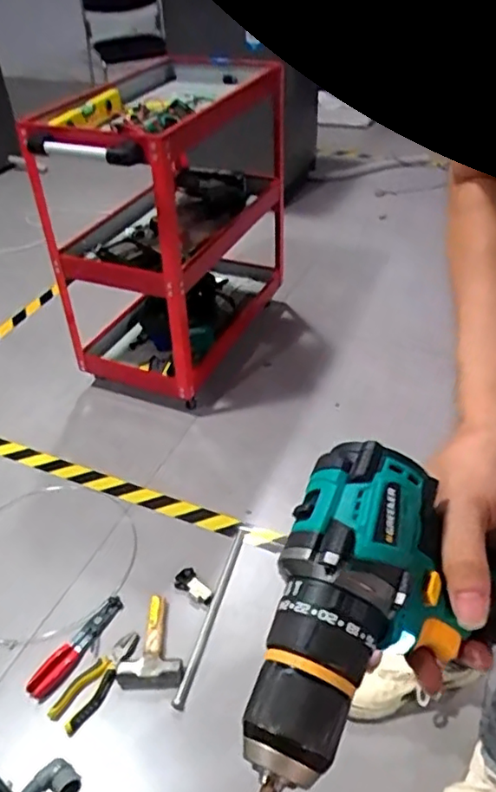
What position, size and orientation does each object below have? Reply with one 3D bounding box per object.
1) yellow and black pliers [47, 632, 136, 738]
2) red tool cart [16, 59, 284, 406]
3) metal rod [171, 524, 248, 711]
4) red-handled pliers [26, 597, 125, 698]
[{"bbox_3d":[-0.269,0.501,1.069,0.066,0.017,0.184,21,46,26],"label":"yellow and black pliers"},{"bbox_3d":[-0.196,-0.437,1.621,0.373,0.706,0.704,14,43,20],"label":"red tool cart"},{"bbox_3d":[-0.065,0.408,1.167,0.020,0.019,0.388,9,41,15],"label":"metal rod"},{"bbox_3d":[-0.316,0.466,1.120,0.056,0.013,0.216,25,48,30],"label":"red-handled pliers"}]

